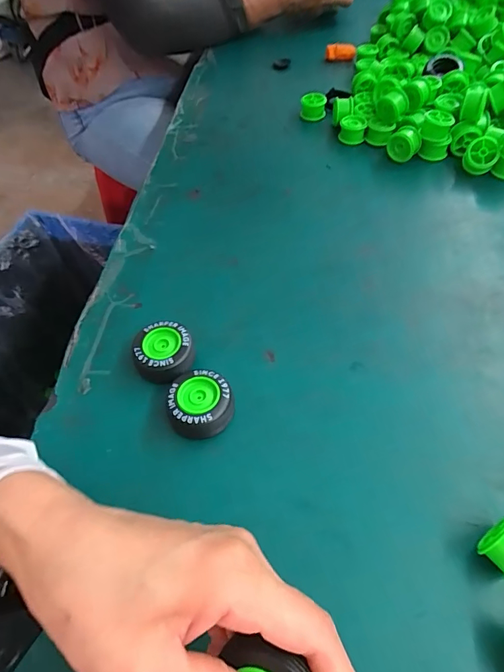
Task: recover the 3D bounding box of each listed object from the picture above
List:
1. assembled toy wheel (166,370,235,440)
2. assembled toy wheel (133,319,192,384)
[{"bbox_3d":[-0.038,0.052,0.304,0.048,0.027,0.045,-2,54,2],"label":"assembled toy wheel"},{"bbox_3d":[-0.070,0.015,0.333,0.044,0.025,0.047,-2,54,2],"label":"assembled toy wheel"}]

